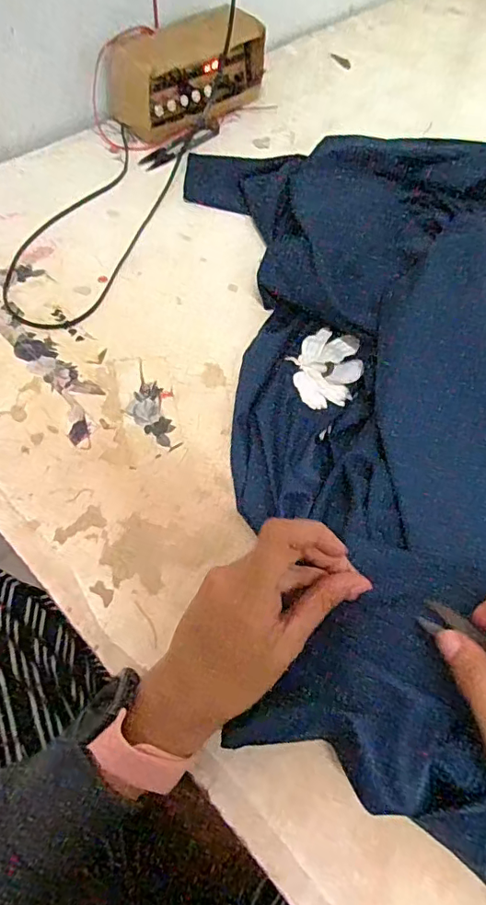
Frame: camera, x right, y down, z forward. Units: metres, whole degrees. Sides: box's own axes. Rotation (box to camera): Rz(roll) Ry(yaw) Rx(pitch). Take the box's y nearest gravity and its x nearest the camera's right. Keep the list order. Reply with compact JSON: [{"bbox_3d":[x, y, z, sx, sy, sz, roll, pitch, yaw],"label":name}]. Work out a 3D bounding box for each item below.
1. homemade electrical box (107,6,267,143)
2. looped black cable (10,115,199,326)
[{"bbox_3d":[-0.062,-0.445,0.616,0.186,0.082,0.077,-37,70,-20],"label":"homemade electrical box"},{"bbox_3d":[-0.145,-0.256,0.548,0.100,0.007,0.331,16,62,6],"label":"looped black cable"}]

